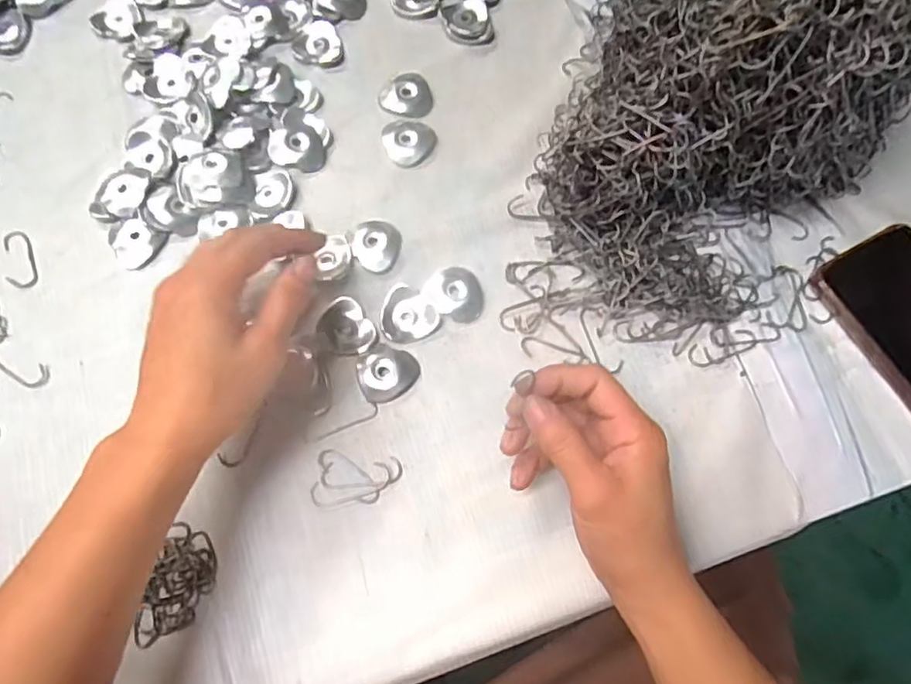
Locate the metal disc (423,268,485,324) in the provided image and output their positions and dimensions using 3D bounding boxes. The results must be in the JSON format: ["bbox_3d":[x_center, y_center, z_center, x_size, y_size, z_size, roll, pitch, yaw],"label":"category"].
[{"bbox_3d":[0.001,-0.032,0.390,0.037,0.004,0.033,27,74,7],"label":"metal disc"}]

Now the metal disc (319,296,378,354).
[{"bbox_3d":[-0.067,-0.009,0.377,0.030,0.004,0.037,-34,76,-11],"label":"metal disc"}]

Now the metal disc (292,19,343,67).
[{"bbox_3d":[-0.100,-0.215,0.447,0.034,0.004,0.038,-13,73,-5],"label":"metal disc"}]

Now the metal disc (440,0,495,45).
[{"bbox_3d":[0.008,-0.240,0.457,0.035,0.008,0.042,-10,73,-5],"label":"metal disc"}]

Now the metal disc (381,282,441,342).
[{"bbox_3d":[-0.030,-0.018,0.380,0.038,0.010,0.034,37,75,10],"label":"metal disc"}]

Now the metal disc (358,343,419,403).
[{"bbox_3d":[-0.040,0.018,0.372,0.036,0.004,0.034,0,72,-1],"label":"metal disc"}]

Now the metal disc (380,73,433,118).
[{"bbox_3d":[-0.035,-0.175,0.436,0.037,0.007,0.031,2,72,-1],"label":"metal disc"}]

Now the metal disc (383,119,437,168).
[{"bbox_3d":[-0.032,-0.140,0.426,0.036,0.006,0.039,0,72,-1],"label":"metal disc"}]

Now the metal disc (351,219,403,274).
[{"bbox_3d":[-0.051,-0.064,0.399,0.031,0.004,0.039,4,72,0],"label":"metal disc"}]

